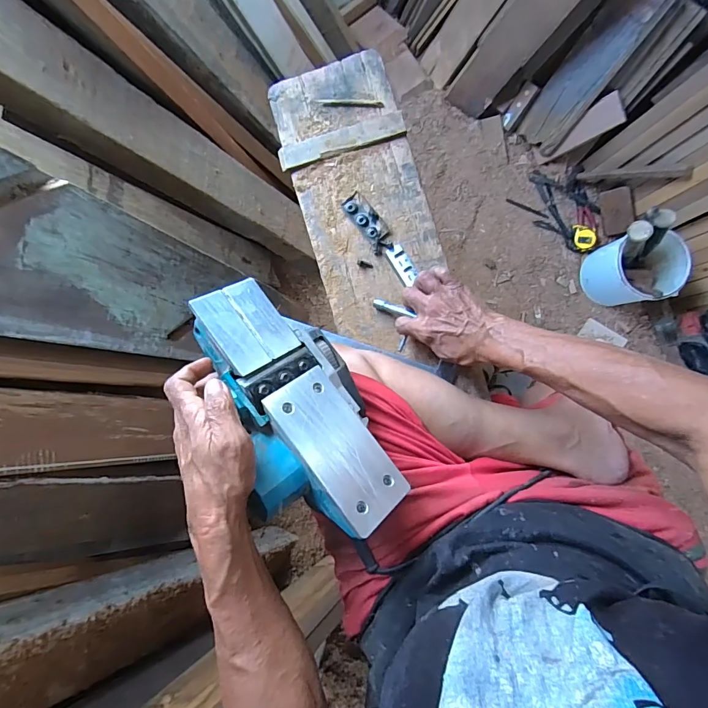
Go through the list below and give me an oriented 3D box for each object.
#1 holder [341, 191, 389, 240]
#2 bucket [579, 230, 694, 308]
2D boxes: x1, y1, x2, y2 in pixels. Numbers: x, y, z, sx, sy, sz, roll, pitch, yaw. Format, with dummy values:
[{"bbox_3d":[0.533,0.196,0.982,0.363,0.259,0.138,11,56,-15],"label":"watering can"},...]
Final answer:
[{"bbox_3d":[0.019,-0.208,0.631,0.032,0.010,0.082,-39,87,-1],"label":"holder"},{"bbox_3d":[0.742,-0.221,1.112,0.183,0.216,0.175,0,87,1],"label":"bucket"}]

